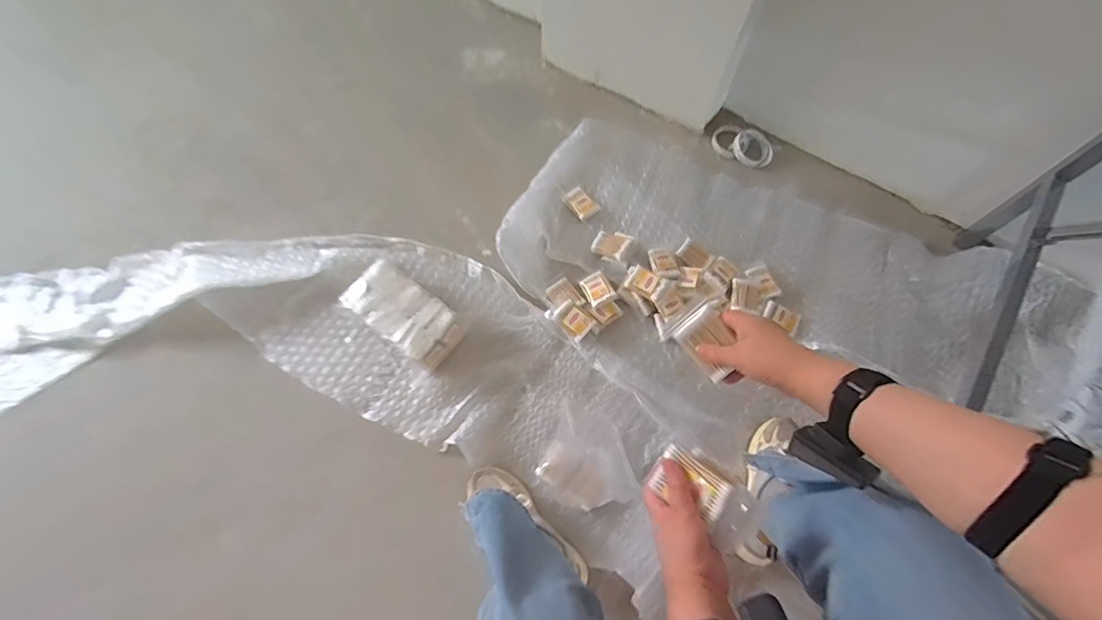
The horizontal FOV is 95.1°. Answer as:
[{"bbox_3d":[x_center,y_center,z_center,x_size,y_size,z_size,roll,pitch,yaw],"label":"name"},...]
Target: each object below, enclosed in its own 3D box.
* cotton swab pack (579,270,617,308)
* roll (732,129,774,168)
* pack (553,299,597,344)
[{"bbox_3d":[0.095,-0.044,1.038,0.054,0.021,0.070,-27,71,-10],"label":"cotton swab pack"},{"bbox_3d":[0.480,-0.385,1.190,0.096,0.024,0.102,0,68,0],"label":"roll"},{"bbox_3d":[0.047,0.018,1.012,0.076,0.036,0.055,43,74,15],"label":"pack"}]

